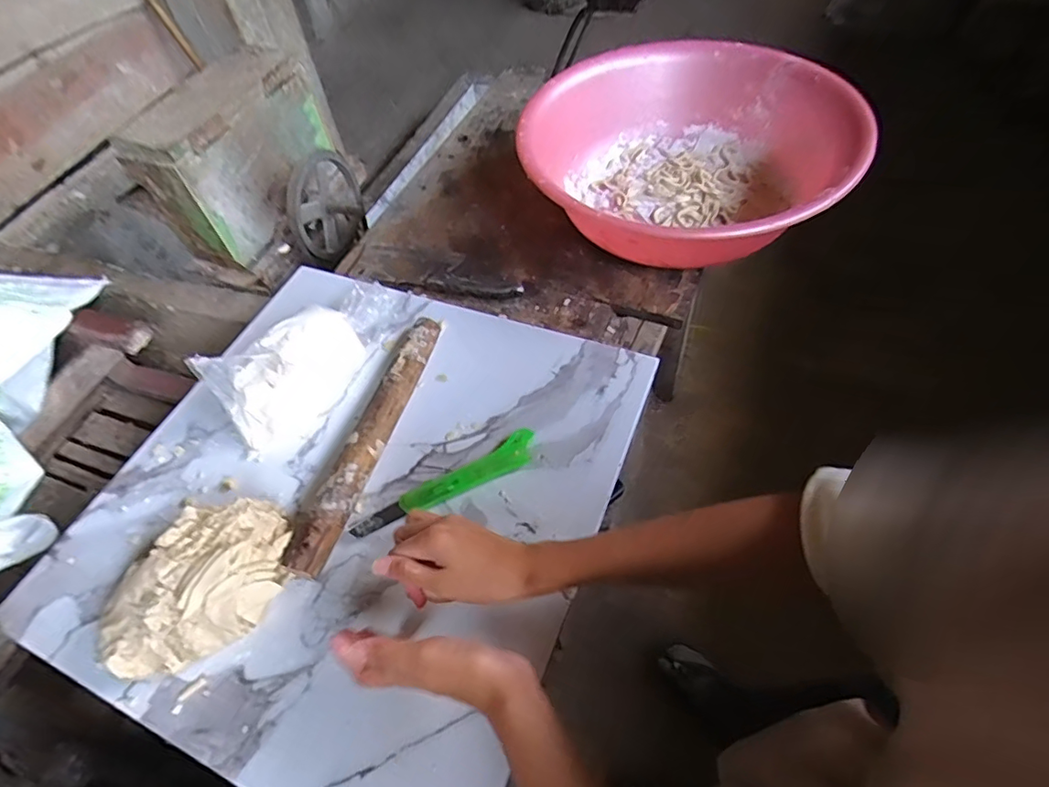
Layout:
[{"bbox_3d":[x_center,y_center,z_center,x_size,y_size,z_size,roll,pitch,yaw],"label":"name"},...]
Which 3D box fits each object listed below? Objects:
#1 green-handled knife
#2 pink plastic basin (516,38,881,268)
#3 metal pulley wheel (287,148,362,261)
[{"bbox_3d":[-0.075,0.088,0.528,0.189,0.014,0.031,-24,55,-12],"label":"green-handled knife"},{"bbox_3d":[0.207,-0.302,0.713,0.389,0.132,0.397,-3,53,4],"label":"pink plastic basin"},{"bbox_3d":[-0.374,-0.360,1.053,0.064,0.194,0.193,8,55,11],"label":"metal pulley wheel"}]

